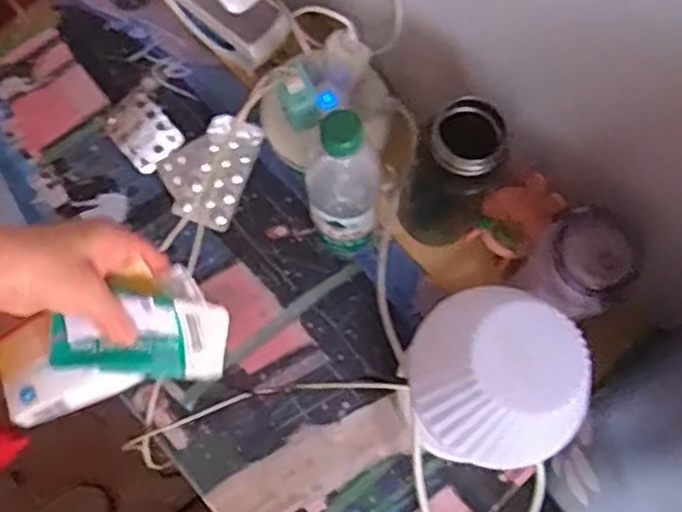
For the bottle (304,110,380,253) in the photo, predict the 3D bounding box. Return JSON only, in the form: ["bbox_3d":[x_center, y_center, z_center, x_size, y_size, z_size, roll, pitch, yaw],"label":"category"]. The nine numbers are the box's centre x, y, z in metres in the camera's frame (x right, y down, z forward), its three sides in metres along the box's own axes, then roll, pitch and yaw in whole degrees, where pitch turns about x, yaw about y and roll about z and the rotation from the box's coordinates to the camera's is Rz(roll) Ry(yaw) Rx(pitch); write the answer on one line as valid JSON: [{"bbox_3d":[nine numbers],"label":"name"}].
[{"bbox_3d":[0.000,-0.053,0.630,0.062,0.227,0.060,-4,73,-3],"label":"bottle"}]

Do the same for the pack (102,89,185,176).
[{"bbox_3d":[-0.204,-0.128,0.752,0.059,0.011,0.069,-41,97,1],"label":"pack"}]

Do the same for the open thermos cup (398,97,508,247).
[{"bbox_3d":[0.096,-0.072,0.656,0.067,0.204,0.065,0,73,-1],"label":"open thermos cup"}]

